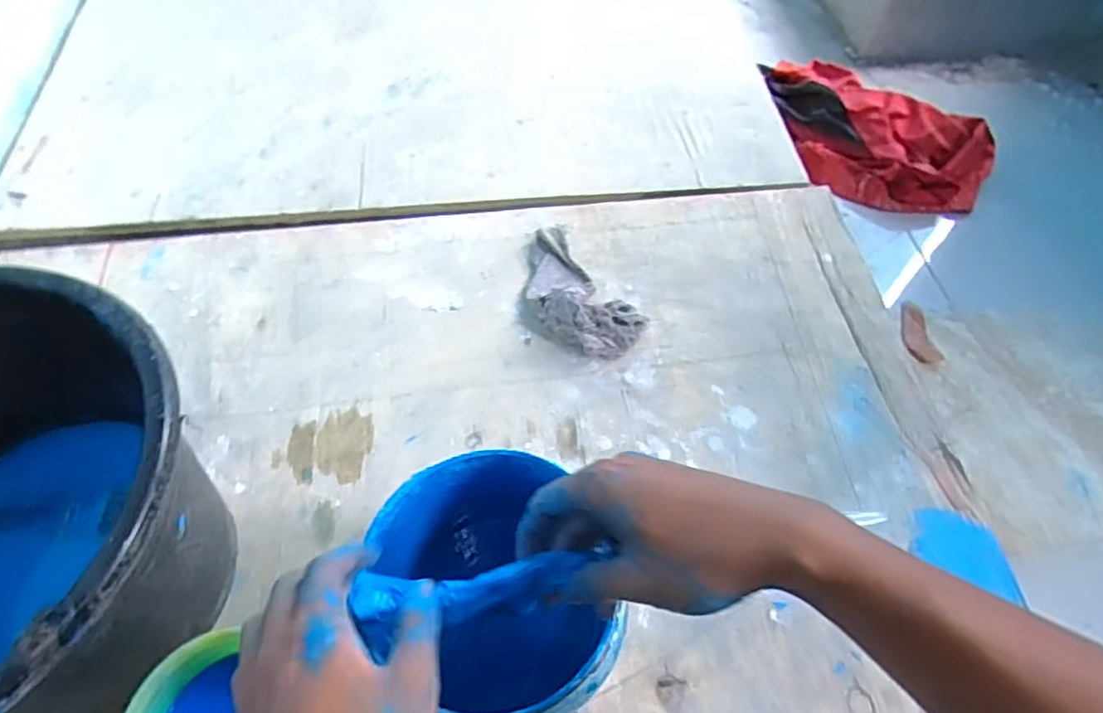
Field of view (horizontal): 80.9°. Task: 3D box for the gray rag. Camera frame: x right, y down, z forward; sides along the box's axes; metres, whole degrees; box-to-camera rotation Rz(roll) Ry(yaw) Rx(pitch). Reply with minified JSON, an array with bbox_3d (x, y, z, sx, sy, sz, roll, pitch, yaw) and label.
[{"bbox_3d":[0.024,-0.077,0.765,0.108,0.035,0.191,-36,67,-20],"label":"gray rag"}]

